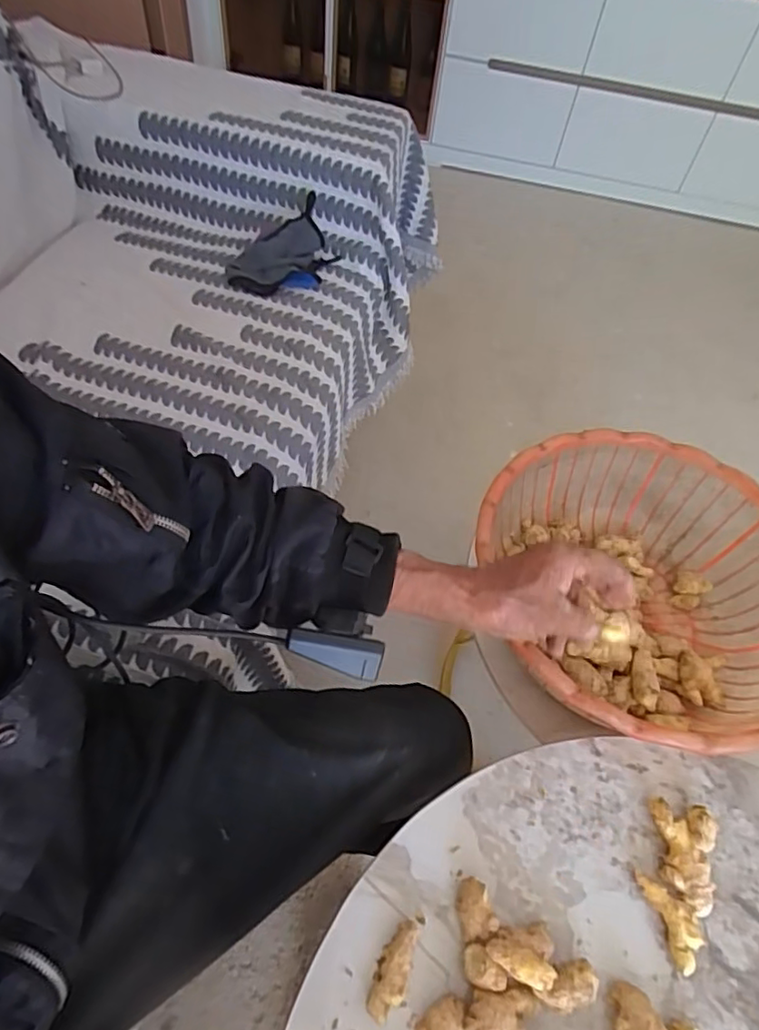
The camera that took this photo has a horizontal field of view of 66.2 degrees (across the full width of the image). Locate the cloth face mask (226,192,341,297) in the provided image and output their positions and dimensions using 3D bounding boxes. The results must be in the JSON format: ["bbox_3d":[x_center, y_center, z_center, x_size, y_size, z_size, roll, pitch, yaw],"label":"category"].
[{"bbox_3d":[-0.144,-0.420,0.929,0.131,0.055,0.195,35,59,20],"label":"cloth face mask"}]

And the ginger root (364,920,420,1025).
[{"bbox_3d":[0.010,0.311,0.399,0.022,0.014,0.059,16,55,8],"label":"ginger root"}]

